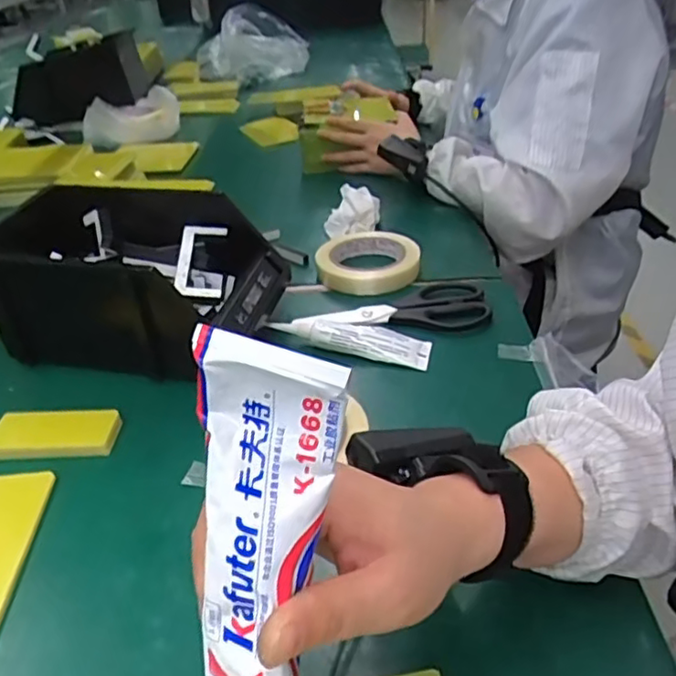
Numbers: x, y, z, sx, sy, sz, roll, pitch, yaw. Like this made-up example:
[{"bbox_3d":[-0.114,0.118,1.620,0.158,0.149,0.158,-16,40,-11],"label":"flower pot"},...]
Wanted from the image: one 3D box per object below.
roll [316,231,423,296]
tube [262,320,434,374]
[{"bbox_3d":[0.035,-0.090,0.698,0.109,0.026,0.119,-2,37,2],"label":"roll"},{"bbox_3d":[0.011,-0.002,0.583,0.149,0.019,0.035,10,39,18],"label":"tube"}]

